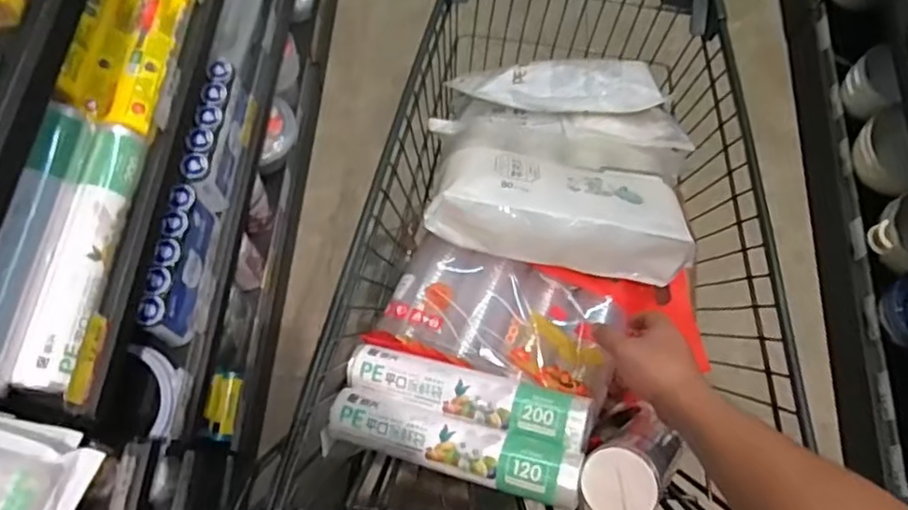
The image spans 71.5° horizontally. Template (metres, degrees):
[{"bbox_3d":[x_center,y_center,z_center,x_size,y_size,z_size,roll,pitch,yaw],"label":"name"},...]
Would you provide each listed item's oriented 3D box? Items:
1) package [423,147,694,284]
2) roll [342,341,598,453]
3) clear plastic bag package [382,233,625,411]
[{"bbox_3d":[0.119,-0.053,0.740,0.290,0.090,0.148,10,42,-5],"label":"package"},{"bbox_3d":[0.011,0.141,0.646,0.254,0.041,0.059,11,67,20],"label":"roll"},{"bbox_3d":[0.054,0.066,0.704,0.243,0.039,0.132,17,69,4],"label":"clear plastic bag package"}]

